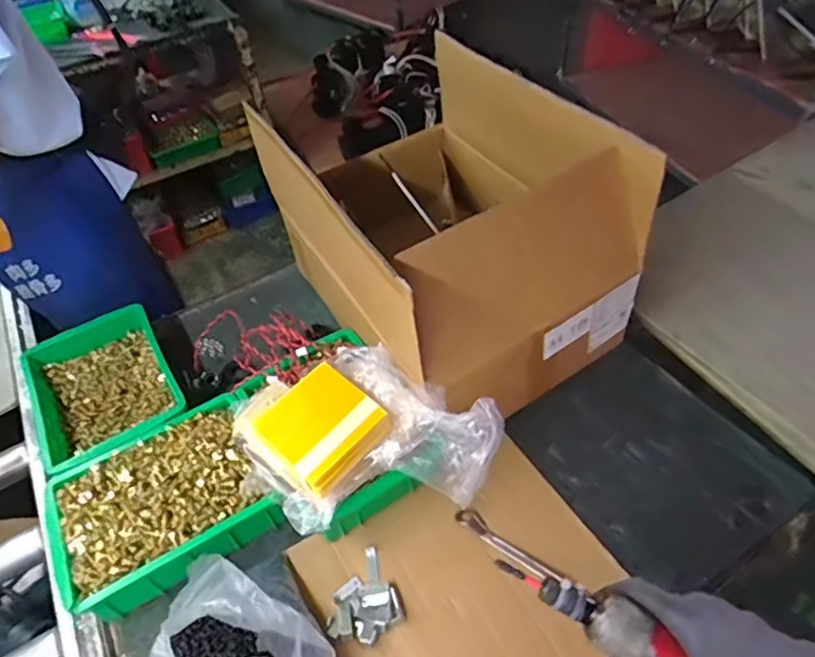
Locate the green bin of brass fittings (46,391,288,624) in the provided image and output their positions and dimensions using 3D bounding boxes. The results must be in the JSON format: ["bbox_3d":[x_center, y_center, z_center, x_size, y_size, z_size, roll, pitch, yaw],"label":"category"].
[{"bbox_3d":[-0.290,0.206,0.682,0.238,0.085,0.190,-26,53,-14],"label":"green bin of brass fittings"}]

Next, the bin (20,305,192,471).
[{"bbox_3d":[-0.427,0.083,0.810,0.178,0.064,0.253,-29,54,-17],"label":"bin"}]

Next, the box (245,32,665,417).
[{"bbox_3d":[0.045,-0.140,0.789,0.339,0.296,0.451,-30,54,-17],"label":"box"}]

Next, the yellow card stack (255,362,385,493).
[{"bbox_3d":[-0.098,0.106,0.644,0.111,0.025,0.123,-39,56,-25],"label":"yellow card stack"}]

